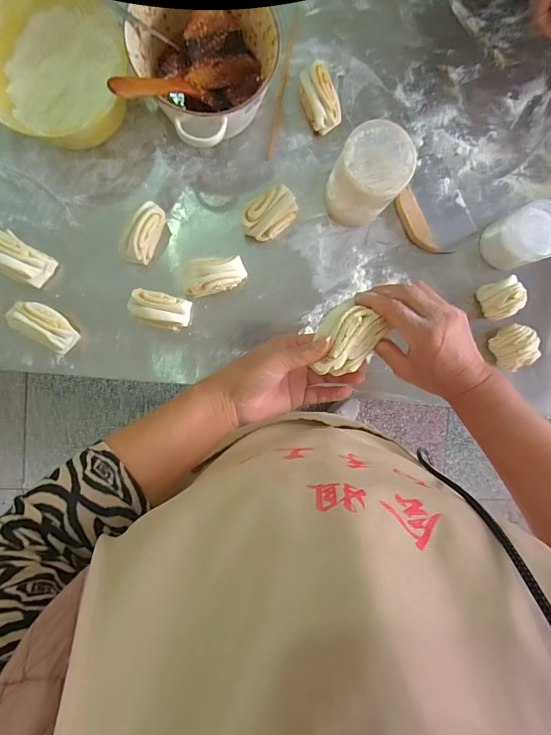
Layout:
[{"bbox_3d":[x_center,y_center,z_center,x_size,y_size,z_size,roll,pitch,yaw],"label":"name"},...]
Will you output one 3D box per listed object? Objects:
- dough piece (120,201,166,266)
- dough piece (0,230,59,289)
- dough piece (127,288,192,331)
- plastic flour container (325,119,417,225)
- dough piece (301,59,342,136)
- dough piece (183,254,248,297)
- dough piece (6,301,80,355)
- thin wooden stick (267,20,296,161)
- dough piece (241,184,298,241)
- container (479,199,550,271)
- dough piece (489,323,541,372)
[{"bbox_3d":[-0.196,-0.200,0.550,0.038,0.052,0.090,26,90,-5],"label":"dough piece"},{"bbox_3d":[-0.383,-0.162,0.543,0.093,0.045,0.058,34,90,-5],"label":"dough piece"},{"bbox_3d":[-0.175,-0.086,0.560,0.088,0.043,0.050,11,92,-5],"label":"dough piece"},{"bbox_3d":[0.130,-0.270,0.531,0.092,0.122,0.091,0,93,-4],"label":"plastic flour container"},{"bbox_3d":[0.069,-0.414,0.568,0.050,0.044,0.091,-25,94,-3],"label":"dough piece"},{"bbox_3d":[-0.093,-0.138,0.561,0.093,0.047,0.052,-6,93,-4],"label":"dough piece"},{"bbox_3d":[-0.349,-0.062,0.551,0.097,0.045,0.055,33,90,-5],"label":"dough piece"},{"bbox_3d":[0.010,-0.439,0.579,0.011,0.007,0.214,10,92,-5],"label":"thin wooden stick"},{"bbox_3d":[-0.009,-0.234,0.567,0.087,0.045,0.054,-38,95,-2],"label":"dough piece"},{"bbox_3d":[0.387,-0.205,0.580,0.081,0.086,0.081,0,93,-4],"label":"container"},{"bbox_3d":[0.392,-0.033,0.607,0.061,0.056,0.069,-28,94,-3],"label":"dough piece"}]

